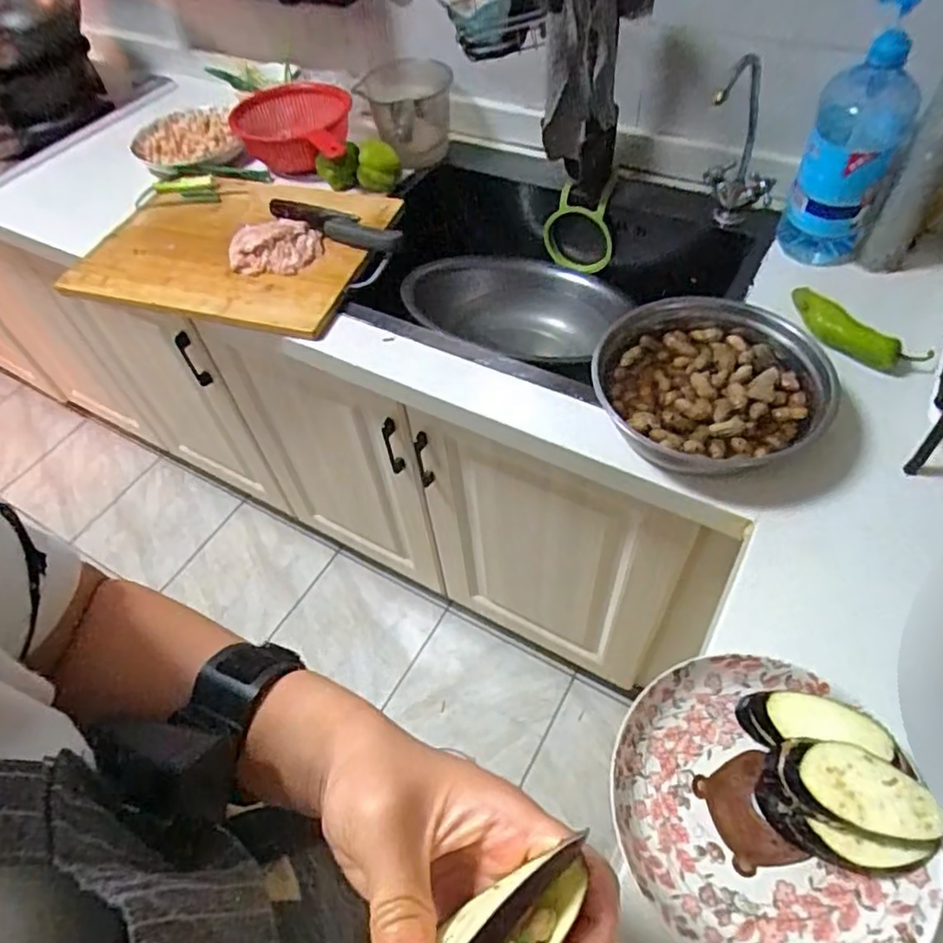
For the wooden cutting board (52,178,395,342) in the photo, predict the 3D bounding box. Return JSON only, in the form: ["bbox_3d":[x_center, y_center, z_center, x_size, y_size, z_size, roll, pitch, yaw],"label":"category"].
[{"bbox_3d":[-0.334,-0.313,0.867,0.397,0.028,0.286,11,56,13],"label":"wooden cutting board"}]

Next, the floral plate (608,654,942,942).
[{"bbox_3d":[0.189,0.229,0.421,0.180,0.029,0.195,-3,54,4],"label":"floral plate"}]

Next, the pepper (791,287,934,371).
[{"bbox_3d":[0.411,-0.154,0.684,0.058,0.030,0.154,-36,58,-19],"label":"pepper"}]

